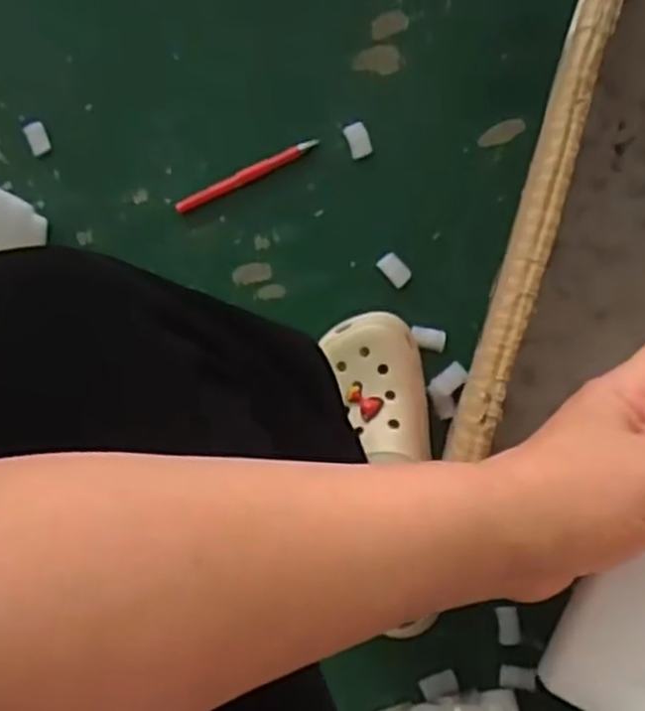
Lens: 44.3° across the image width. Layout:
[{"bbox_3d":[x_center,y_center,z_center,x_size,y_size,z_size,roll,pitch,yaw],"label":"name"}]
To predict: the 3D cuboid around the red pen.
[{"bbox_3d":[-0.068,-0.159,0.703,0.137,0.008,0.012,-25,85,7],"label":"red pen"}]

